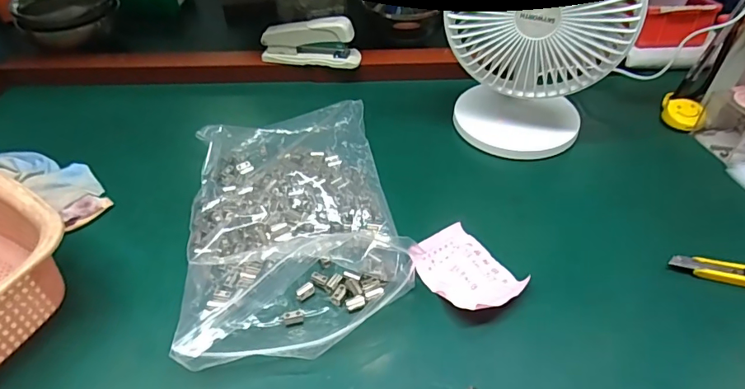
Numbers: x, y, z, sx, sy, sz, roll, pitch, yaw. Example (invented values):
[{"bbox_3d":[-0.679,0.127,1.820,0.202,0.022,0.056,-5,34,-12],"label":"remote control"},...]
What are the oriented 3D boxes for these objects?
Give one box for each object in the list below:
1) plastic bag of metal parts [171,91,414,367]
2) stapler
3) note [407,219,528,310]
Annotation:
[{"bbox_3d":[-0.073,0.011,0.429,0.177,0.040,0.291,-8,43,-10],"label":"plastic bag of metal parts"},{"bbox_3d":[-0.078,-0.188,0.587,0.120,0.055,0.033,-1,44,-1],"label":"stapler"},{"bbox_3d":[0.075,0.059,0.385,0.063,0.027,0.089,-23,47,-24],"label":"note"}]

